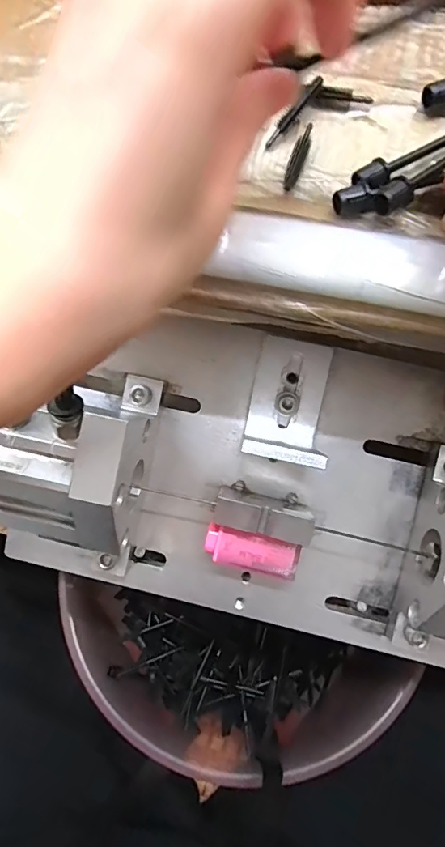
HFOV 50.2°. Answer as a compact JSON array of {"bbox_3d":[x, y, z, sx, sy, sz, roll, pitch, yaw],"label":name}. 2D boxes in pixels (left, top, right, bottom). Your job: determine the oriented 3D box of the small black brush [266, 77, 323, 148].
[{"bbox_3d":[0.030,-0.128,0.197,0.004,0.006,0.033,43,98,13],"label":"small black brush"}]

